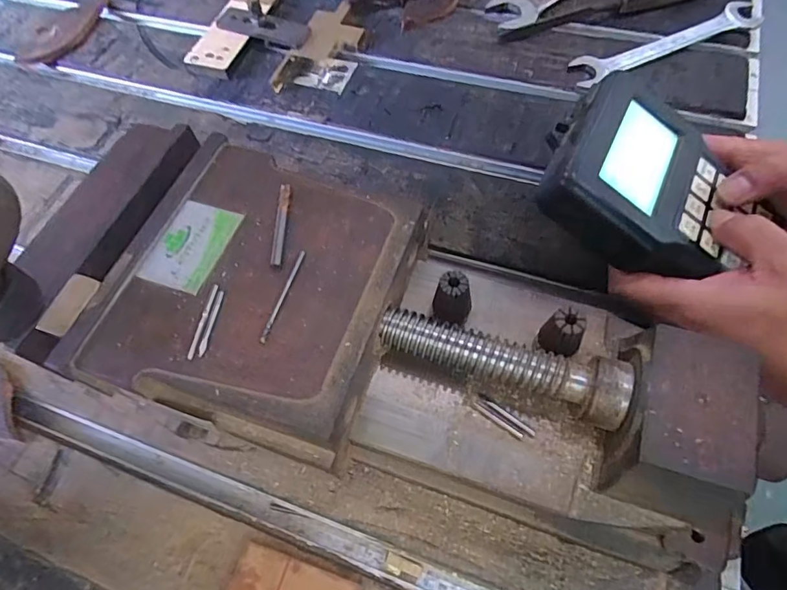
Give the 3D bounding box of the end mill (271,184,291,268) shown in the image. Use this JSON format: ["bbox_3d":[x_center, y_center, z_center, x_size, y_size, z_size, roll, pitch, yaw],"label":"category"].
[{"bbox_3d":[-0.057,-0.036,0.242,0.006,0.004,0.050,-2,62,3],"label":"end mill"}]

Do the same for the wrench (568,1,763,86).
[{"bbox_3d":[0.253,-0.233,0.442,0.193,0.012,0.032,-21,63,-7],"label":"wrench"}]

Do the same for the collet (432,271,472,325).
[{"bbox_3d":[0.030,0.001,0.244,0.019,0.026,0.015,16,64,12],"label":"collet"}]

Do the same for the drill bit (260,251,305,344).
[{"bbox_3d":[-0.052,0.000,0.225,0.004,0.004,0.050,14,64,11],"label":"drill bit"}]

